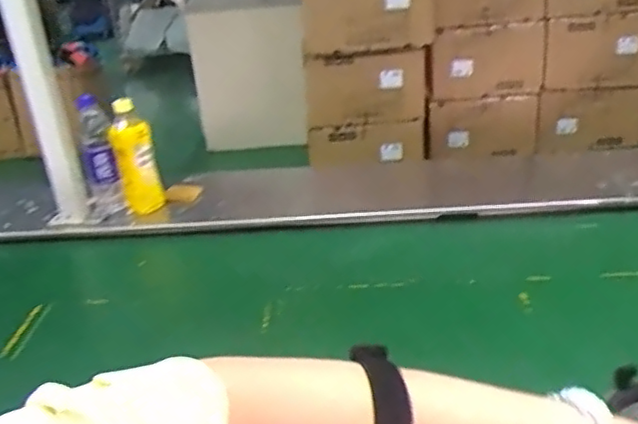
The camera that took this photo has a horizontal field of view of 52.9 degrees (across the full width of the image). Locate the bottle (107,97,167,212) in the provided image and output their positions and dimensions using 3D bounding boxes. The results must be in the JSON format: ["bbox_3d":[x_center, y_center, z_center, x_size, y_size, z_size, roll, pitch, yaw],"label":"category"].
[{"bbox_3d":[-0.351,-0.108,1.216,0.069,0.225,0.064,-16,28,-19],"label":"bottle"}]

